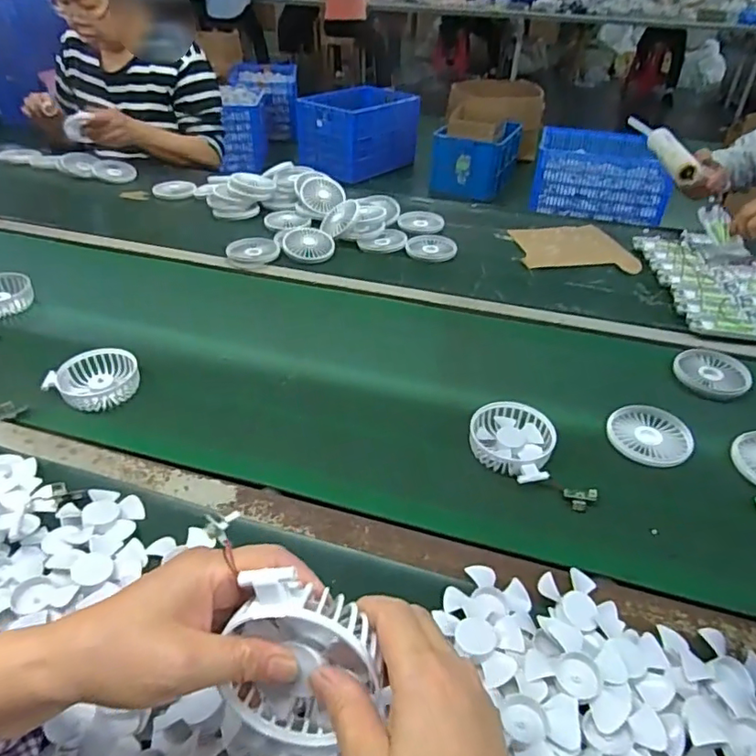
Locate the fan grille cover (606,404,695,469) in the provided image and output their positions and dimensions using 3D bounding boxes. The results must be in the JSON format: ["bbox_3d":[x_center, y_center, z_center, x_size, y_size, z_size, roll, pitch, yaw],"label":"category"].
[{"bbox_3d":[0.306,0.062,0.622,0.086,0.010,0.094,21,43,23],"label":"fan grille cover"}]

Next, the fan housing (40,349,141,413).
[{"bbox_3d":[-0.339,0.004,0.662,0.096,0.030,0.082,-27,46,-31],"label":"fan housing"}]

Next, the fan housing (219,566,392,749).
[{"bbox_3d":[-0.044,0.145,0.293,0.080,0.106,0.036,34,22,-1],"label":"fan housing"}]

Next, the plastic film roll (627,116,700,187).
[{"bbox_3d":[0.523,-0.437,1.025,0.040,0.036,0.320,6,39,6],"label":"plastic film roll"}]

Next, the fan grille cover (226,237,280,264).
[{"bbox_3d":[-0.208,-0.212,0.925,0.084,0.018,0.084,-4,39,-6],"label":"fan grille cover"}]

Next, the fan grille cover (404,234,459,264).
[{"bbox_3d":[0.091,-0.227,0.961,0.077,0.016,0.083,-12,40,-16],"label":"fan grille cover"}]

